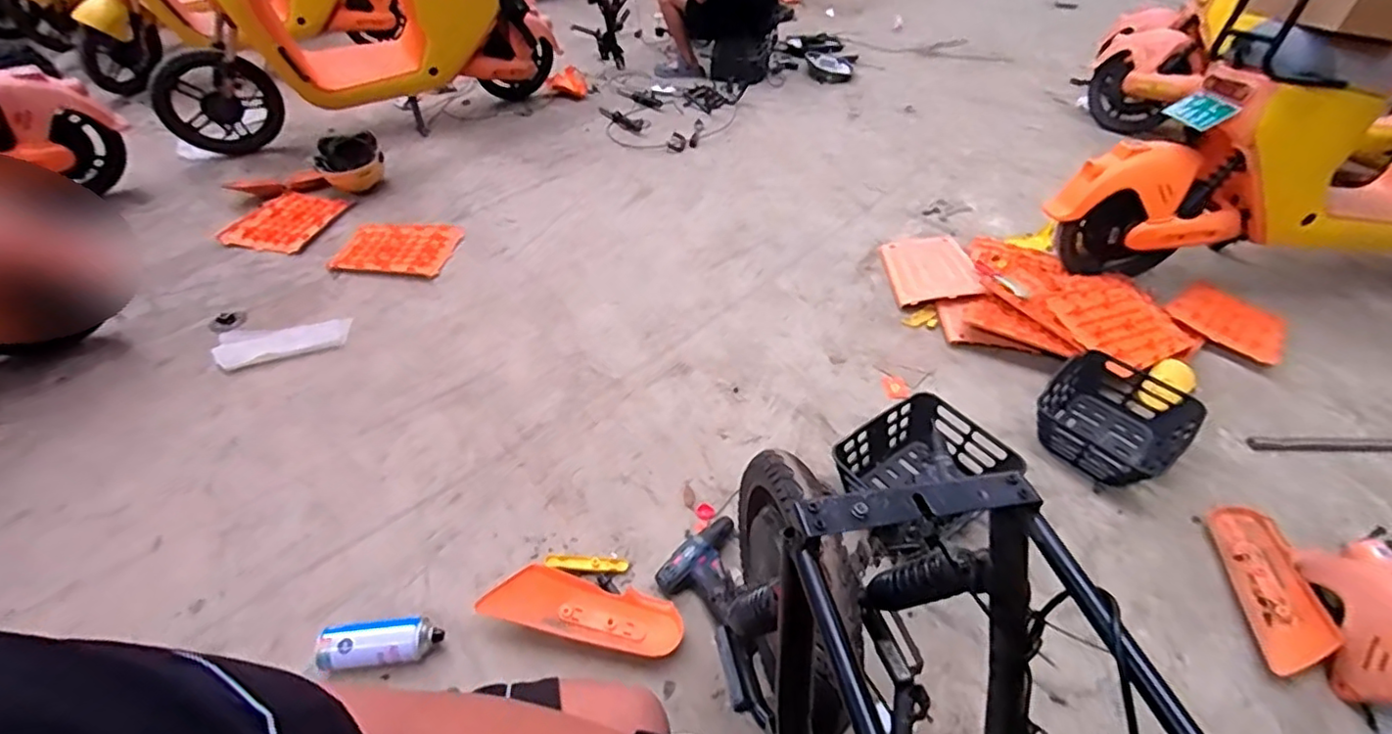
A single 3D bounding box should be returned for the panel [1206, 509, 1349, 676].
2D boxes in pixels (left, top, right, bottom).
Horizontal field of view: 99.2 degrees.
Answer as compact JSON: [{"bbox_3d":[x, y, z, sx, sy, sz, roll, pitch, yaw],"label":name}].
[{"bbox_3d":[1.101,0.411,1.138,0.126,0.048,0.364,-10,37,33],"label":"panel"}]

